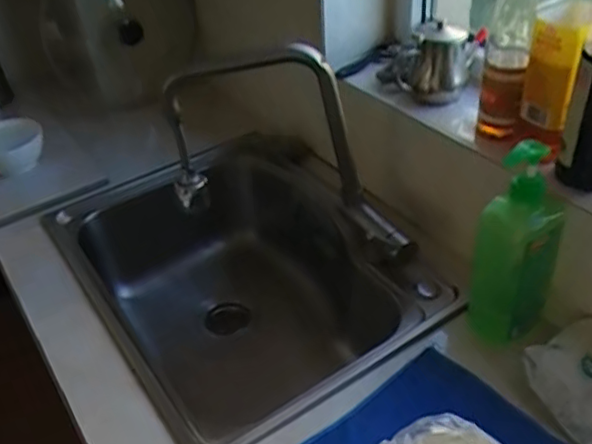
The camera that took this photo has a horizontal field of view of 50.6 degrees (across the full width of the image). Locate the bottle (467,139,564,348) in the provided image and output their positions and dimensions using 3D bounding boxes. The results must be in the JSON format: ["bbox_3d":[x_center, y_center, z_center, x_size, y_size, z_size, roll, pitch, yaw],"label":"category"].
[{"bbox_3d":[0.258,0.027,0.727,0.084,0.252,0.082,28,49,35],"label":"bottle"}]

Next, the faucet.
[{"bbox_3d":[-0.003,-0.091,0.865,0.346,0.293,0.142,12,42,21],"label":"faucet"}]

